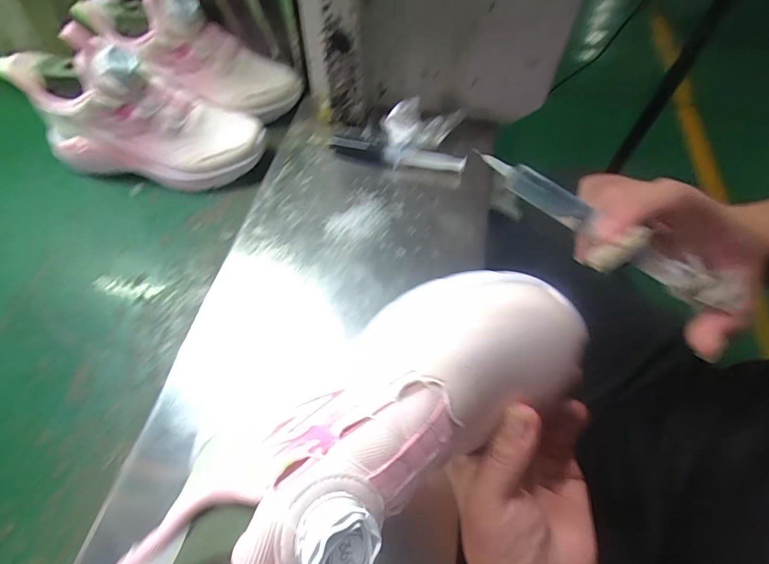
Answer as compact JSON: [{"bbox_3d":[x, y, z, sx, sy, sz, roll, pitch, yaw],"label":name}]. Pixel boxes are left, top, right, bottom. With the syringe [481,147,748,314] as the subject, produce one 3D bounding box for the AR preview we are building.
[{"bbox_3d":[0.121,-0.033,0.238,0.149,0.019,0.017,36,64,16],"label":"syringe"}]

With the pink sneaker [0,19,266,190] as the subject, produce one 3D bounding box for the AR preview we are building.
[{"bbox_3d":[-0.246,-0.173,0.413,0.234,0.115,0.078,5,59,0],"label":"pink sneaker"}]

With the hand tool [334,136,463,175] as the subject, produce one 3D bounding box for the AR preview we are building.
[{"bbox_3d":[0.013,-0.137,0.444,0.145,0.020,0.019,9,59,2],"label":"hand tool"}]

